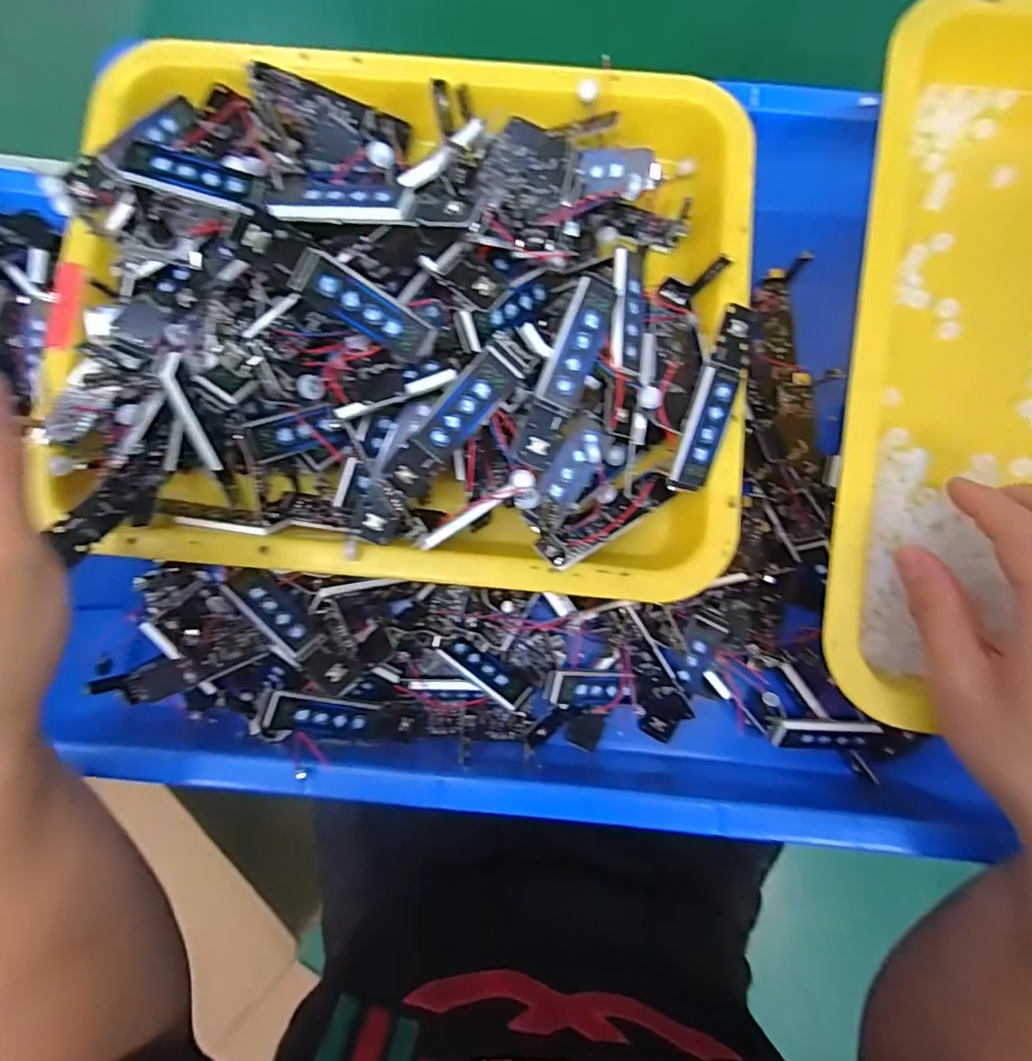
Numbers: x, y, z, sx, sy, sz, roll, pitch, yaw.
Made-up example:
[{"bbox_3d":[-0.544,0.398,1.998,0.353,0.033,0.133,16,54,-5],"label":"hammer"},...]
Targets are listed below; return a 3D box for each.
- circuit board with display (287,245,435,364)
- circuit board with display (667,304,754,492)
[{"bbox_3d":[-0.057,-0.084,0.224,0.055,0.004,0.017,27,108,-32],"label":"circuit board with display"},{"bbox_3d":[0.085,-0.055,0.251,0.018,0.011,0.078,16,101,2],"label":"circuit board with display"}]

